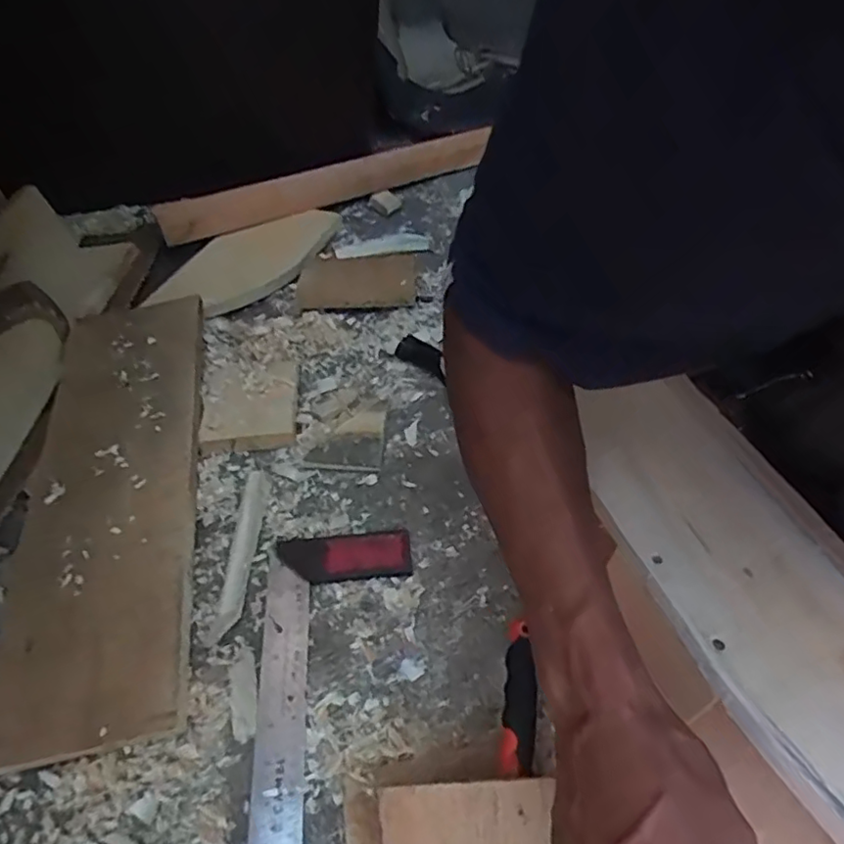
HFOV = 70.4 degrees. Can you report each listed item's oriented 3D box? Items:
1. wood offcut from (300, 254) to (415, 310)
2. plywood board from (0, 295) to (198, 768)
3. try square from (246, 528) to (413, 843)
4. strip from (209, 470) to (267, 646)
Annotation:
[{"bbox_3d":[-0.086,-0.198,0.819,0.149,0.019,0.125,-3,48,2],"label":"wood offcut"},{"bbox_3d":[-0.307,0.054,0.580,0.162,0.018,0.480,-9,54,-5],"label":"plywood board"},{"bbox_3d":[-0.066,0.221,0.462,0.121,0.012,0.307,-5,48,0],"label":"try square"},{"bbox_3d":[-0.166,0.116,0.552,0.021,0.016,0.171,-1,49,3],"label":"strip"}]

